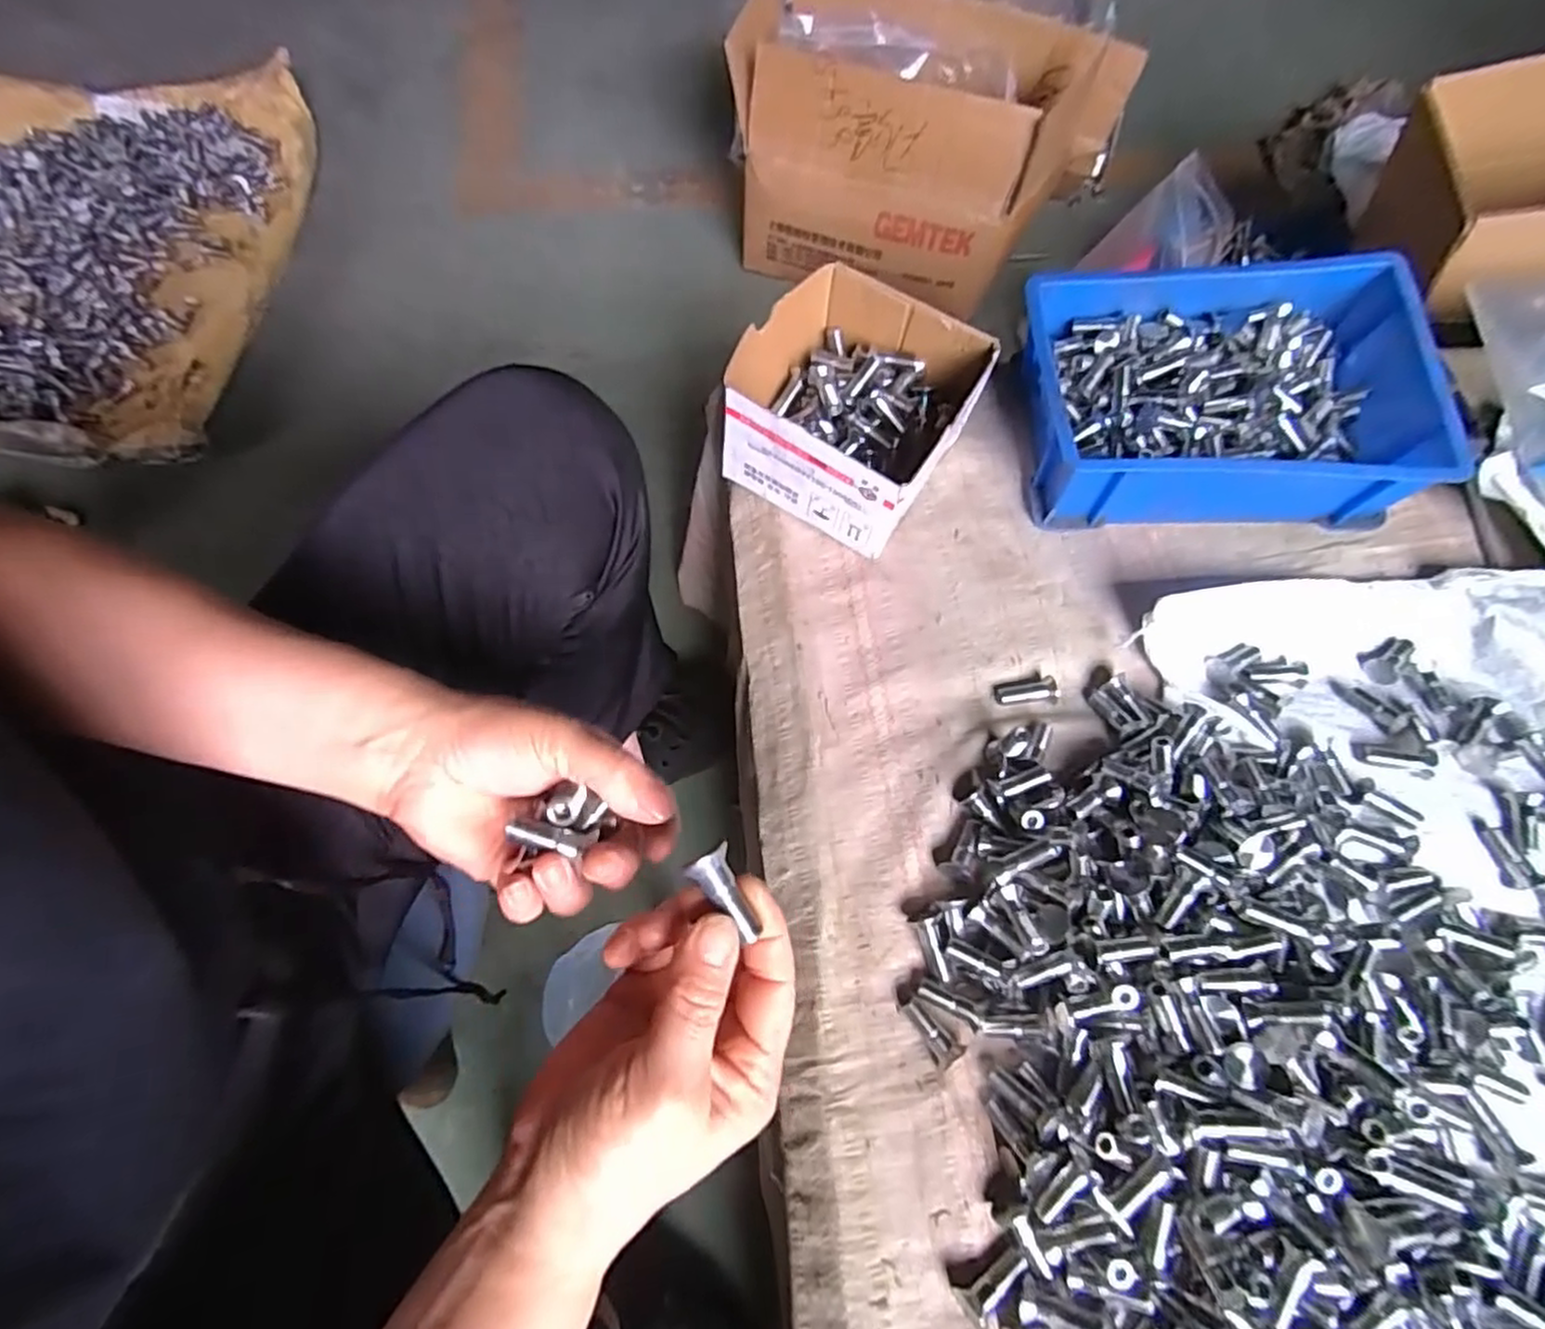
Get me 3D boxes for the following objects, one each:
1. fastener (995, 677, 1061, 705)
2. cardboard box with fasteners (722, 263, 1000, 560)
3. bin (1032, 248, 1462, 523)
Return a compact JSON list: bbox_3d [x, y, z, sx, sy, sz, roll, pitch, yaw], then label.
[{"bbox_3d":[0.163,0.017,0.458,0.041,0.012,0.014,-1,66,-3],"label":"fastener"},{"bbox_3d":[0.053,-0.175,0.492,0.143,0.077,0.150,33,67,10],"label":"cardboard box with fasteners"},{"bbox_3d":[0.308,-0.182,0.502,0.249,0.092,0.168,4,65,-3],"label":"bin"}]

